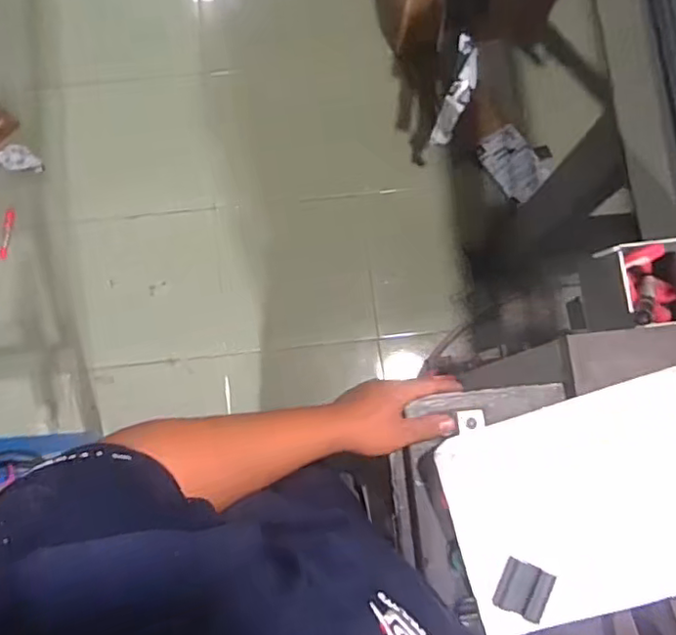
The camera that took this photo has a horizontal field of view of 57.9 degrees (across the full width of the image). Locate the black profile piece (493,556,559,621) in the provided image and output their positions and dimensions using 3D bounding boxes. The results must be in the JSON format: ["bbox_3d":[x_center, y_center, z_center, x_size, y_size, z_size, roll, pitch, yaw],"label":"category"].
[{"bbox_3d":[0.195,0.284,0.637,0.052,0.007,0.051,23,80,3],"label":"black profile piece"}]

